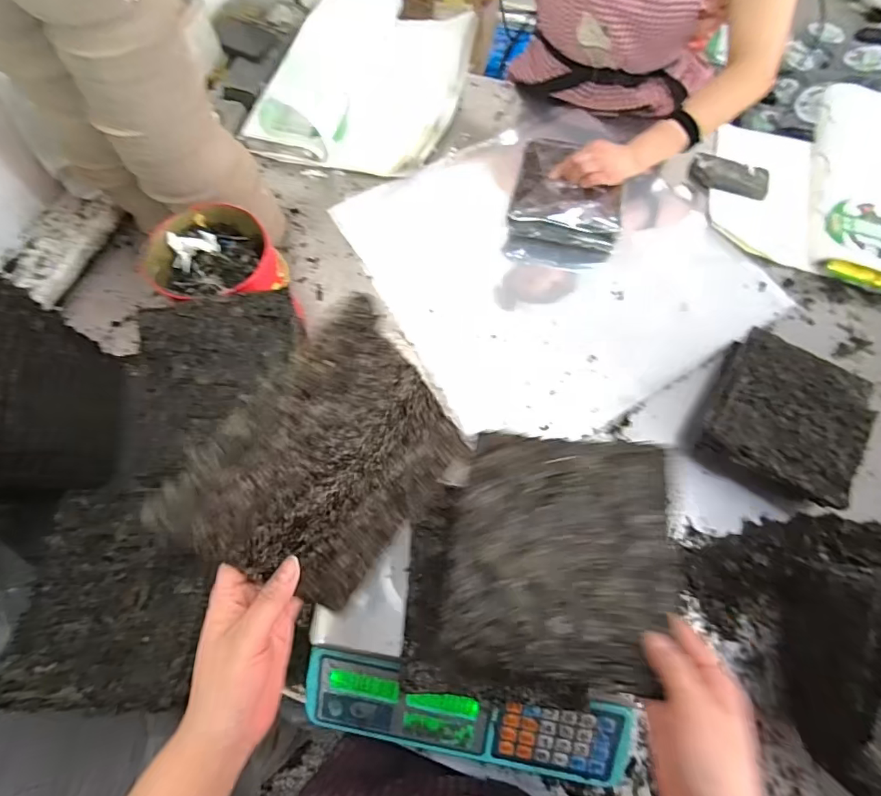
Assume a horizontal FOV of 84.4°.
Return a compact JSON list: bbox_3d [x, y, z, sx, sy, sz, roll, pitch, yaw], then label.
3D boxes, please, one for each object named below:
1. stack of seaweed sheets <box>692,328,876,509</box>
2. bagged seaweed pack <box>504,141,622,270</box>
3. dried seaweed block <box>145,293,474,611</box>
[{"bbox_3d":[0.489,0.027,0.695,0.191,0.076,0.204,32,72,14],"label":"stack of seaweed sheets"},{"bbox_3d":[0.225,-0.350,0.863,0.185,0.071,0.187,15,68,7],"label":"bagged seaweed pack"},{"bbox_3d":[-0.068,0.055,0.356,0.006,0.197,0.178,25,69,40],"label":"dried seaweed block"}]

